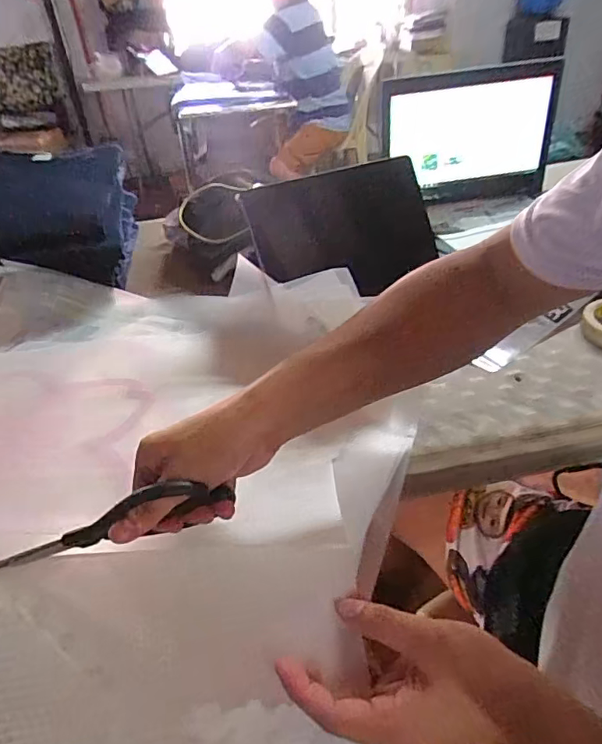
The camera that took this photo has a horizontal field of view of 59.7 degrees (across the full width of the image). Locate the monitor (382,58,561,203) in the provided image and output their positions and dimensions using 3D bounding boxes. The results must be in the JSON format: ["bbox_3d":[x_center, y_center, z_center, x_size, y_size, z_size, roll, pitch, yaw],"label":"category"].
[{"bbox_3d":[0.295,-0.410,0.916,0.304,0.196,0.040,-8,37,-5],"label":"monitor"}]

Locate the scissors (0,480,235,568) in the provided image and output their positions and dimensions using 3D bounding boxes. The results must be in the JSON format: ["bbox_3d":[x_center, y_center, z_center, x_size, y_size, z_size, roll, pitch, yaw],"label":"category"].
[{"bbox_3d":[-0.143,0.110,0.362,0.189,0.046,0.019,-23,36,10],"label":"scissors"}]

